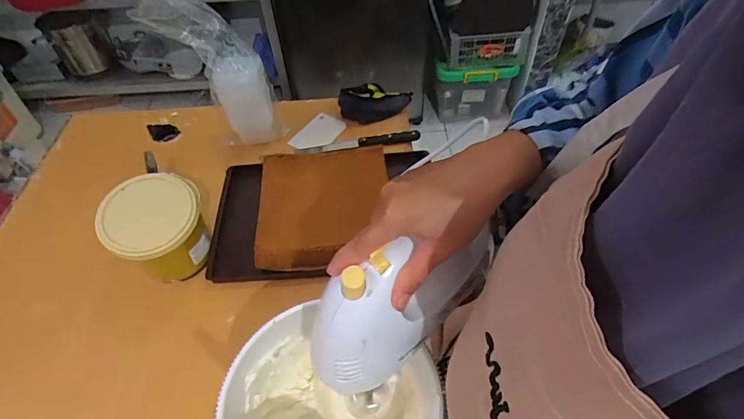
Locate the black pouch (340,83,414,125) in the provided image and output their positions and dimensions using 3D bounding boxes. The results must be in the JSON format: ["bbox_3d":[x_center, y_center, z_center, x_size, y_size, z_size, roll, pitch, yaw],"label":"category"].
[{"bbox_3d":[0.008,-0.228,0.868,0.155,0.053,0.077,-10,51,-5],"label":"black pouch"}]

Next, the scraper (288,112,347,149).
[{"bbox_3d":[-0.108,-0.154,0.848,0.075,0.009,0.104,29,58,17],"label":"scraper"}]

